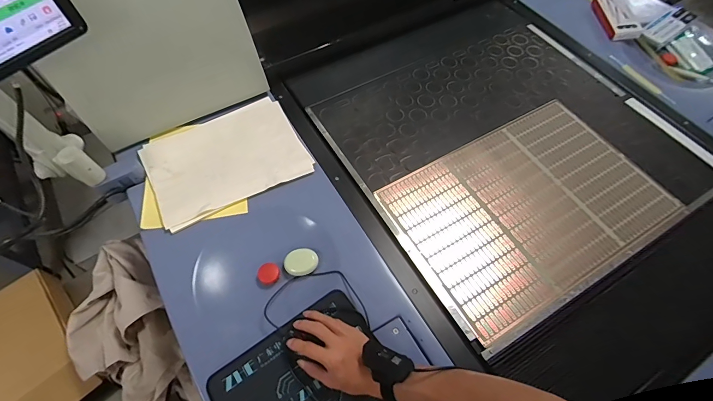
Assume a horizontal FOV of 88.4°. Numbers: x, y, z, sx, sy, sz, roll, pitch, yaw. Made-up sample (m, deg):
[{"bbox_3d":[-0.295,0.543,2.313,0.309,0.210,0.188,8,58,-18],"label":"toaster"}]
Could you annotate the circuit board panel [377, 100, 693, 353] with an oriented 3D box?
[{"bbox_3d":[0.344,0.000,0.736,0.504,0.010,0.339,-27,63,-14],"label":"circuit board panel"}]

